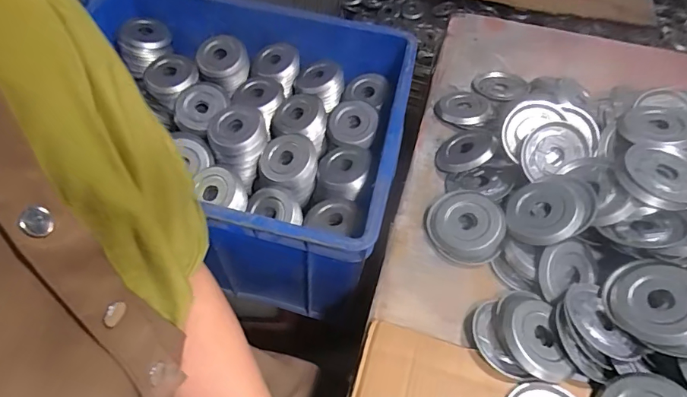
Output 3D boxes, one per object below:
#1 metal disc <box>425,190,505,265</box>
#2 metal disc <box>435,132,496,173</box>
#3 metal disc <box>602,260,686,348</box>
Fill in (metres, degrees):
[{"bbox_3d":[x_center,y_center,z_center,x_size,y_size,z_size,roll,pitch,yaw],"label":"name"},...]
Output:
[{"bbox_3d":[0.149,0.032,0.534,0.090,0.028,0.086,1,55,-2],"label":"metal disc"},{"bbox_3d":[0.169,-0.066,0.602,0.075,0.017,0.074,-20,32,13],"label":"metal disc"},{"bbox_3d":[0.312,0.104,0.437,0.090,0.018,0.083,14,63,47],"label":"metal disc"}]

